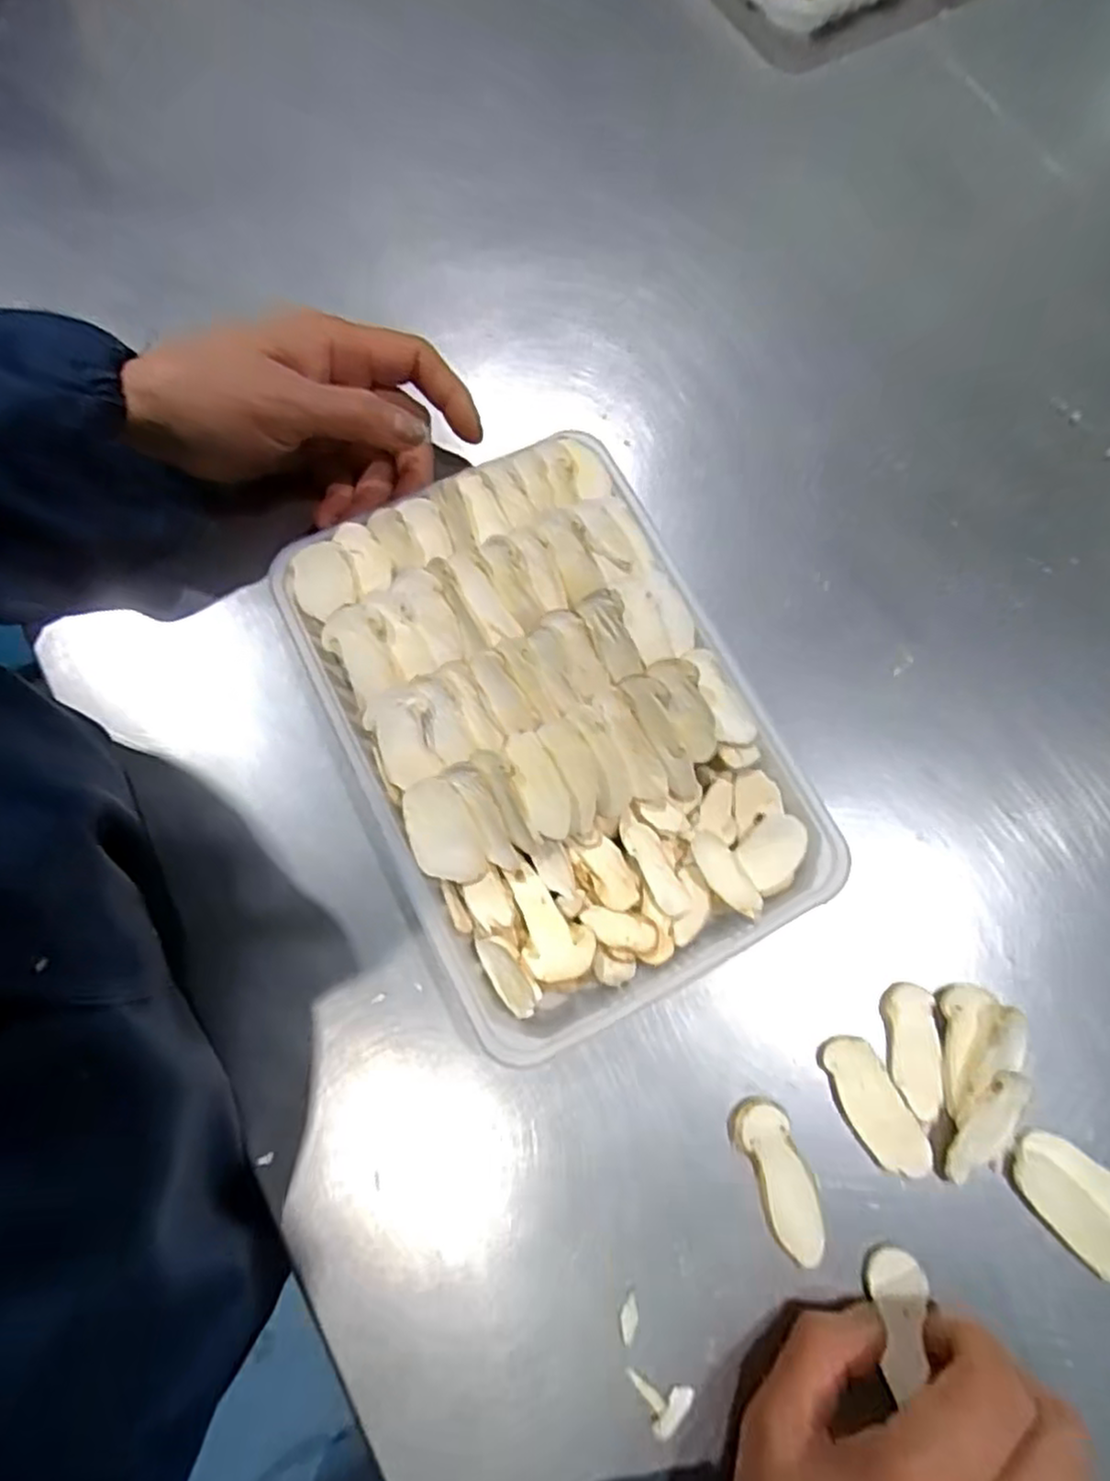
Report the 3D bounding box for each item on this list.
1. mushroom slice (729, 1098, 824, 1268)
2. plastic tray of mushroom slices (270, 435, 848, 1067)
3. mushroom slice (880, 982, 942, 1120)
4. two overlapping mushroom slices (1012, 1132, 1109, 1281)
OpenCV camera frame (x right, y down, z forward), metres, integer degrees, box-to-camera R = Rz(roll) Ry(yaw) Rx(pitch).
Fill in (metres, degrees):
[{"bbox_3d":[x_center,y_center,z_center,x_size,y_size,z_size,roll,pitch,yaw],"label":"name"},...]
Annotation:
[{"bbox_3d":[0.086,0.166,0.270,0.022,0.004,0.057,-22,77,-7],"label":"mushroom slice"},{"bbox_3d":[-0.002,-0.007,0.297,0.161,0.031,0.227,-27,77,-6],"label":"plastic tray of mushroom slices"},{"bbox_3d":[0.142,0.122,0.281,0.021,0.004,0.049,-1,75,-2],"label":"mushroom slice"},{"bbox_3d":[0.201,0.175,0.267,0.057,0.007,0.032,44,78,9],"label":"two overlapping mushroom slices"}]

